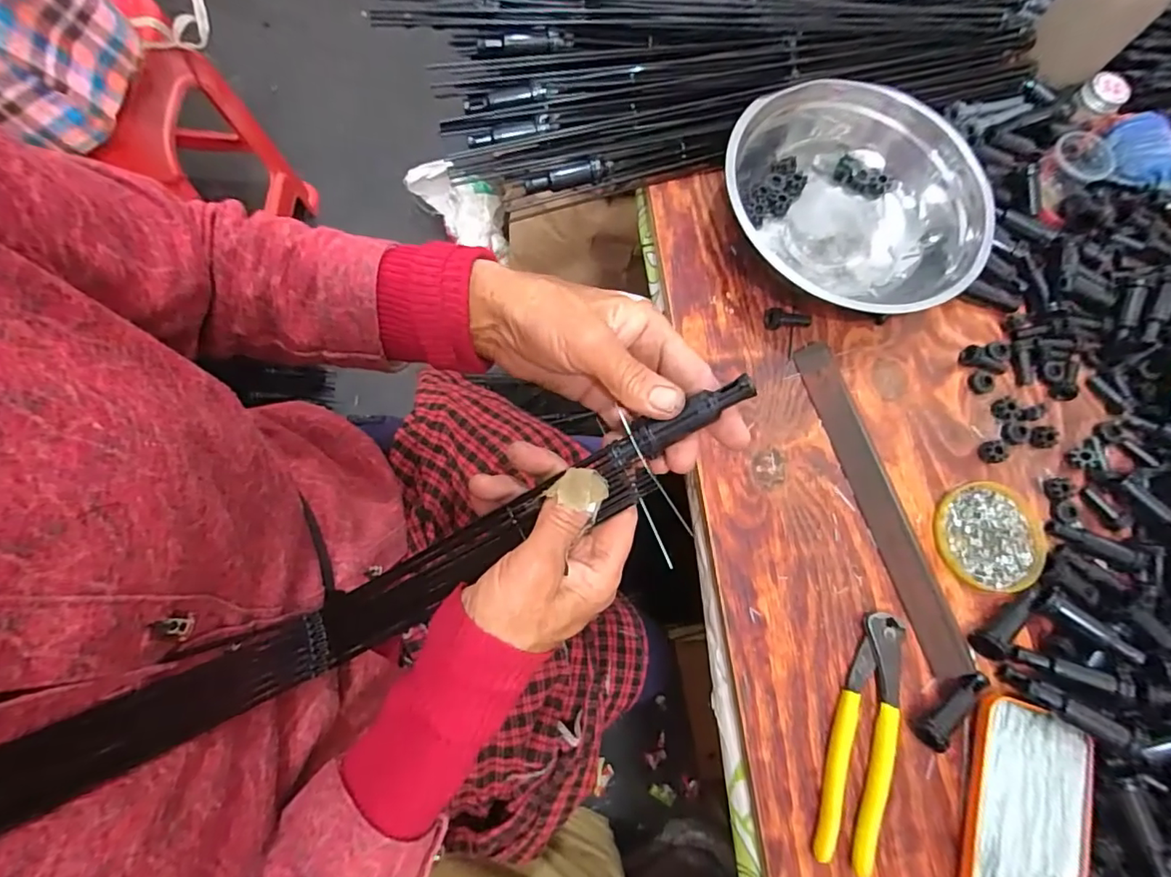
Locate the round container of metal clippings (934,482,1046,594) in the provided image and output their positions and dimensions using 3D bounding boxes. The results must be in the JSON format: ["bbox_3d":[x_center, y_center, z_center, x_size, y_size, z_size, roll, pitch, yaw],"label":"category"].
[{"bbox_3d":[0.324,0.079,0.427,0.091,0.011,0.083,2,76,-6],"label":"round container of metal clippings"}]

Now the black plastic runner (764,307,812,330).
[{"bbox_3d":[0.175,-0.102,0.458,0.044,0.012,0.016,-2,75,-17],"label":"black plastic runner"}]

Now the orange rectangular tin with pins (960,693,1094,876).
[{"bbox_3d":[0.303,0.259,0.362,0.077,0.015,0.142,18,74,-1],"label":"orange rectangular tin with pins"}]

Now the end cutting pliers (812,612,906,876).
[{"bbox_3d":[0.194,0.206,0.374,0.036,0.014,0.163,20,74,-1],"label":"end cutting pliers"}]

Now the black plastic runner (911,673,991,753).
[{"bbox_3d":[0.265,0.190,0.378,0.070,0.019,0.021,-33,82,-13],"label":"black plastic runner"}]

